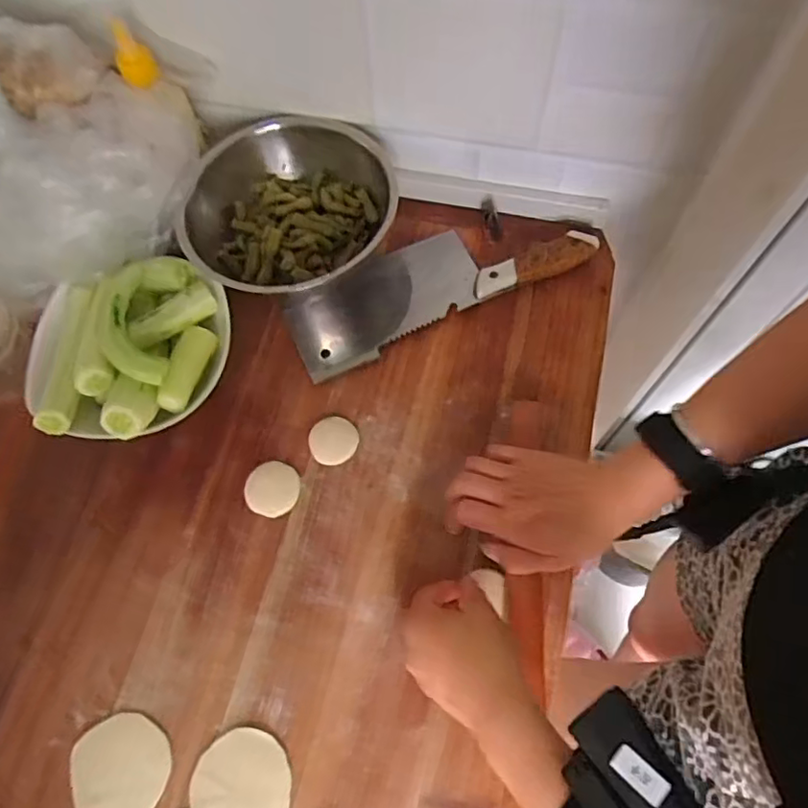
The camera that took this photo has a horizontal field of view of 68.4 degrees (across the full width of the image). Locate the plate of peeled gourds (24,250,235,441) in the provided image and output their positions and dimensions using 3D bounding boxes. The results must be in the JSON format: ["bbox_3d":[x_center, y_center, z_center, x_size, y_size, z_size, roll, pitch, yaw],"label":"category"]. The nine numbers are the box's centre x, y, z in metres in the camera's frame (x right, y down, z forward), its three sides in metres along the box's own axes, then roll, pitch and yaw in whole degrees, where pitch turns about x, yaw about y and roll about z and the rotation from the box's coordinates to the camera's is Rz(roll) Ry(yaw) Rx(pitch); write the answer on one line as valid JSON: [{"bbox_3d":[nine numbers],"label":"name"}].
[{"bbox_3d":[-0.238,-0.046,0.517,0.153,0.080,0.161,-1,68,2],"label":"plate of peeled gourds"}]

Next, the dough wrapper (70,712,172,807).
[{"bbox_3d":[-0.207,0.266,0.433,0.068,0.004,0.071,0,67,1],"label":"dough wrapper"}]

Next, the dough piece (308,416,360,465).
[{"bbox_3d":[-0.063,0.031,0.526,0.043,0.006,0.042,0,67,1],"label":"dough piece"}]

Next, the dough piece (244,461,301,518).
[{"bbox_3d":[-0.113,0.072,0.510,0.045,0.006,0.046,11,68,5],"label":"dough piece"}]

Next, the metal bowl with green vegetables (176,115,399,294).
[{"bbox_3d":[-0.098,-0.172,0.570,0.164,0.072,0.202,36,72,14],"label":"metal bowl with green vegetables"}]

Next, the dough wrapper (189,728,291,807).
[{"bbox_3d":[-0.117,0.274,0.427,0.070,0.004,0.069,0,67,1],"label":"dough wrapper"}]

